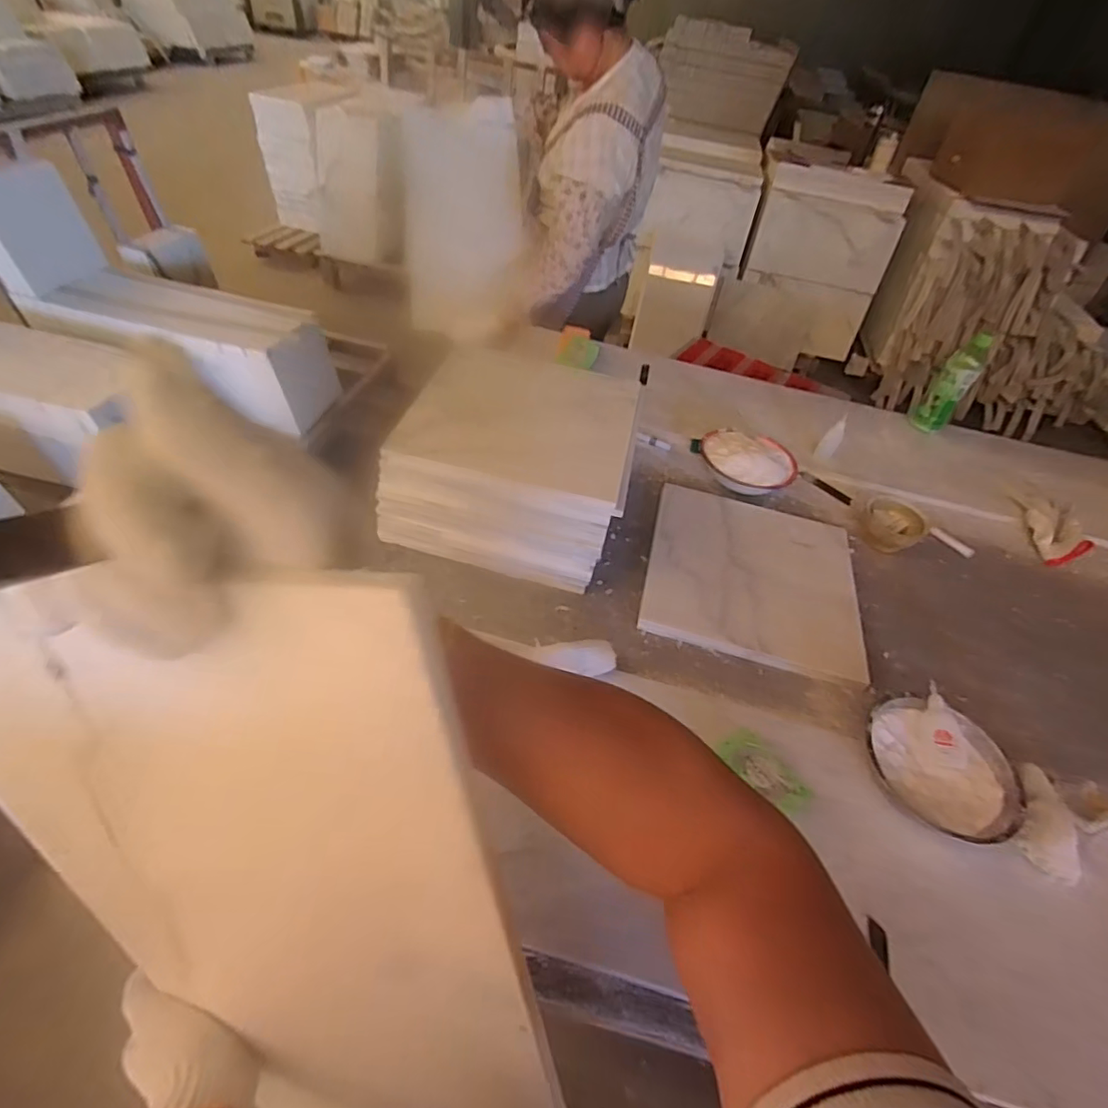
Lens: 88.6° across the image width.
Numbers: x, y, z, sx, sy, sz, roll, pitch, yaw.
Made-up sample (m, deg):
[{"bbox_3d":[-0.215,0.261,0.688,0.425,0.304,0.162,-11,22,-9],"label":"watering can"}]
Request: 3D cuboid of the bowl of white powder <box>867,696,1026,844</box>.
[{"bbox_3d":[0.435,0.244,0.650,0.142,0.047,0.158,-29,57,-30],"label":"bowl of white powder"}]

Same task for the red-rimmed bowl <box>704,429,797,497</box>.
[{"bbox_3d":[0.346,-0.166,1.021,0.169,0.056,0.156,26,49,16],"label":"red-rimmed bowl"}]

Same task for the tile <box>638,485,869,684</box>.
[{"bbox_3d":[0.298,0.026,0.851,0.303,0.021,0.298,15,47,6],"label":"tile"}]

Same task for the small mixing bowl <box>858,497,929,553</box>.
[{"bbox_3d":[0.573,-0.050,0.965,0.098,0.057,0.095,4,47,-4],"label":"small mixing bowl"}]

